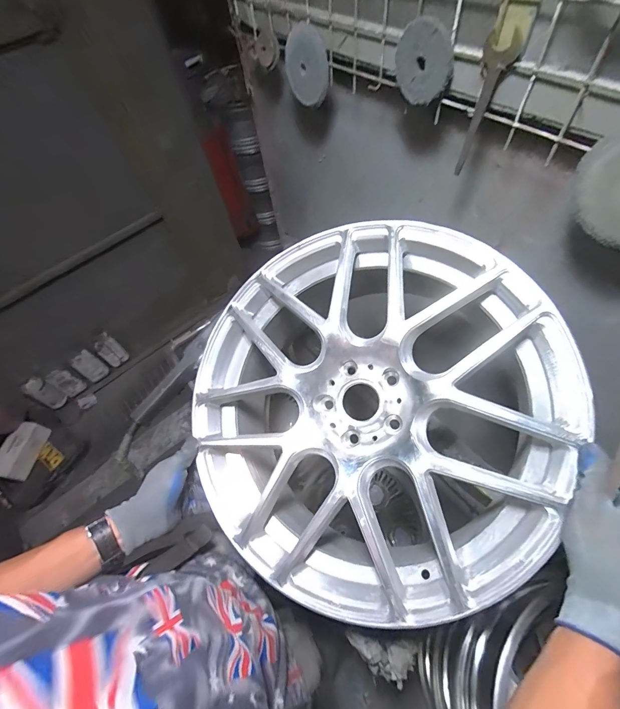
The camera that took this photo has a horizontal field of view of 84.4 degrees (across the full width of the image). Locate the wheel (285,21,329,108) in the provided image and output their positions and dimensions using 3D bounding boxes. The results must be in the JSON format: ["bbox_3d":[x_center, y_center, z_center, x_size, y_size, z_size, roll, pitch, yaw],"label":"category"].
[{"bbox_3d":[-0.006,-0.494,0.590,0.014,0.094,0.105,-35,90,-35],"label":"wheel"}]

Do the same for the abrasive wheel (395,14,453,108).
[{"bbox_3d":[0.144,-0.372,0.442,0.014,0.089,0.084,-34,94,-16],"label":"abrasive wheel"}]

